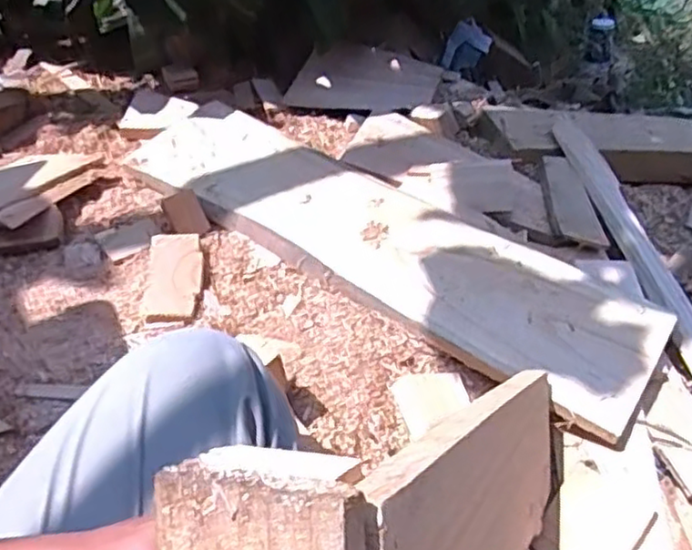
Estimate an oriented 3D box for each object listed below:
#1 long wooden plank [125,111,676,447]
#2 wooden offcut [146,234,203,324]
[{"bbox_3d":[0.035,-0.046,0.807,0.653,0.028,0.169,29,63,20],"label":"long wooden plank"},{"bbox_3d":[-0.187,0.007,0.761,0.057,0.023,0.111,-5,57,0],"label":"wooden offcut"}]

